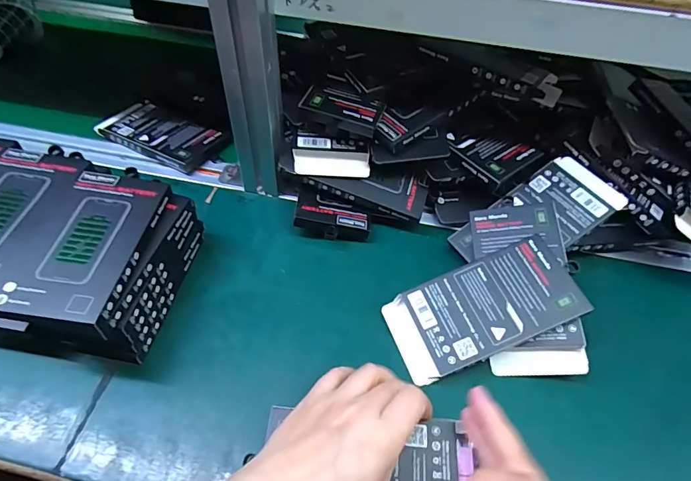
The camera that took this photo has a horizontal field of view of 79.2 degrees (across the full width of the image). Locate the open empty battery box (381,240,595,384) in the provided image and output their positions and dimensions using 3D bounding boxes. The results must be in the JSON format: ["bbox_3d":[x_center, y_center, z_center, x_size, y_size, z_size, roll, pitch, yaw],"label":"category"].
[{"bbox_3d":[0.116,0.057,0.353,0.155,0.012,0.073,-24,56,1],"label":"open empty battery box"}]

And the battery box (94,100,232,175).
[{"bbox_3d":[-0.226,-0.132,0.513,0.149,0.016,0.075,25,53,16],"label":"battery box"}]

